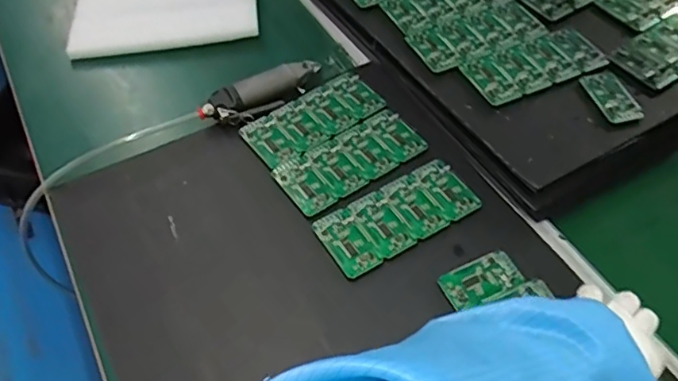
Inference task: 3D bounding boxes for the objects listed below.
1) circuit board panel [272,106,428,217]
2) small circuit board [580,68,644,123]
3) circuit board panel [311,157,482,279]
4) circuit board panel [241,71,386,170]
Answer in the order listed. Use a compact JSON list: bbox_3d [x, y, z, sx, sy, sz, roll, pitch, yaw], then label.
[{"bbox_3d":[0.013,-0.036,0.630,0.162,0.006,0.073,-30,57,-21],"label":"circuit board panel"},{"bbox_3d":[0.297,-0.104,0.642,0.042,0.004,0.077,-10,52,-8],"label":"small circuit board"},{"bbox_3d":[0.059,0.024,0.588,0.160,0.006,0.075,-26,56,-18],"label":"circuit board panel"},{"bbox_3d":[-0.028,-0.083,0.671,0.160,0.007,0.075,-34,55,-22],"label":"circuit board panel"}]

